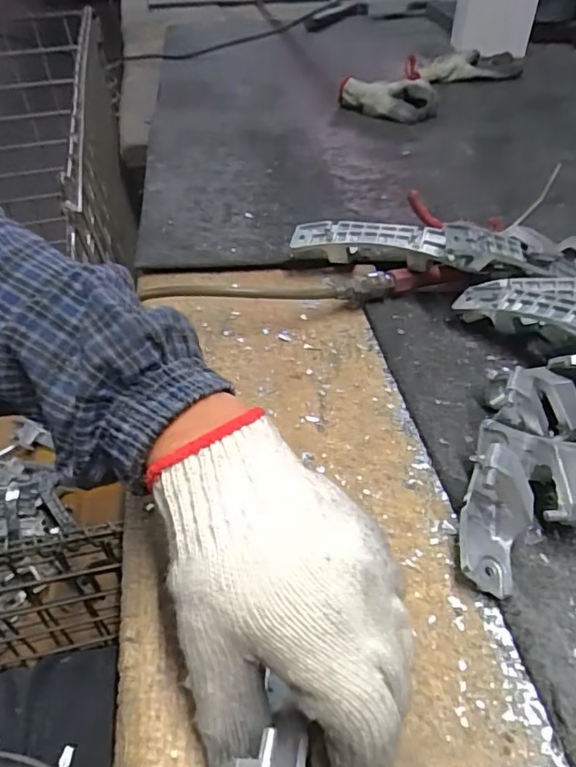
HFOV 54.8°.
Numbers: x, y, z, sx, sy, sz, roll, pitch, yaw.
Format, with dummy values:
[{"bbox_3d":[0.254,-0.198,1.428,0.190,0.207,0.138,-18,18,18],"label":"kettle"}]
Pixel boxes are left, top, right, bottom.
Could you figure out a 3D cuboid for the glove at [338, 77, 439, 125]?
[{"bbox_3d":[0.156,-0.447,0.863,0.069,0.042,0.161,-32,51,-29],"label":"glove"}]

